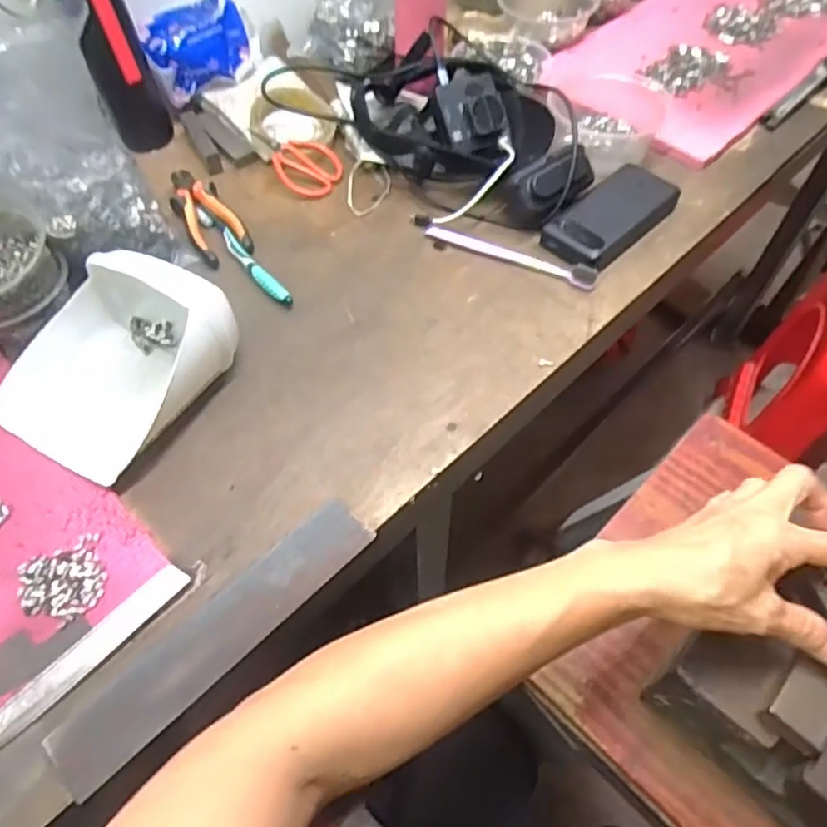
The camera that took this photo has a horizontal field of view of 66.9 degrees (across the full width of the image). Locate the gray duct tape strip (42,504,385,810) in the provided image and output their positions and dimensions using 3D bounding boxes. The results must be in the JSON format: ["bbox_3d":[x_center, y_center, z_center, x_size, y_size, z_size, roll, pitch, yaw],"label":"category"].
[{"bbox_3d":[-0.137,0.154,0.445,0.247,0.007,0.054,-41,60,-20],"label":"gray duct tape strip"}]

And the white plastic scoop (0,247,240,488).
[{"bbox_3d":[-0.257,-0.052,0.516,0.162,0.094,0.169,28,62,15],"label":"white plastic scoop"}]

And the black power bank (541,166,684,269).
[{"bbox_3d":[0.210,-0.211,0.658,0.159,0.019,0.072,-40,67,-22],"label":"black power bank"}]

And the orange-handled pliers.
[{"bbox_3d":[-0.224,-0.215,0.669,0.056,0.010,0.147,-28,63,-17],"label":"orange-handled pliers"}]

